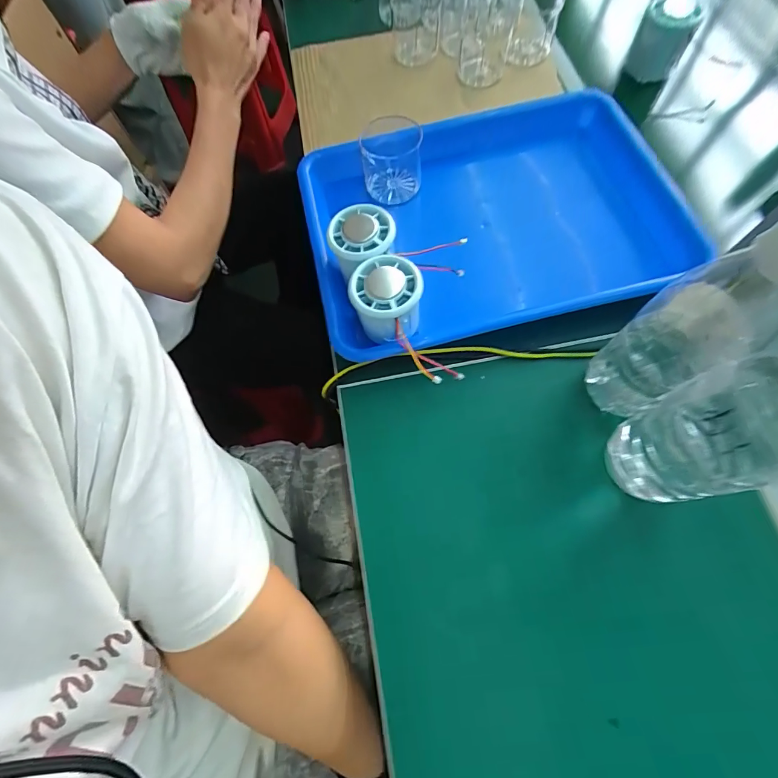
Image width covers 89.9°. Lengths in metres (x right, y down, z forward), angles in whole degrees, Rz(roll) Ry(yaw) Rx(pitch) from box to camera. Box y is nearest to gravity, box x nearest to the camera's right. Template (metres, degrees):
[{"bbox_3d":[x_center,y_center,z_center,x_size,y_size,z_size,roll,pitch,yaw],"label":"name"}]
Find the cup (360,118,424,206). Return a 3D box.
[{"bbox_3d":[0.001,-0.225,0.388,0.061,0.054,0.064,4,69,4],"label":"cup"}]

